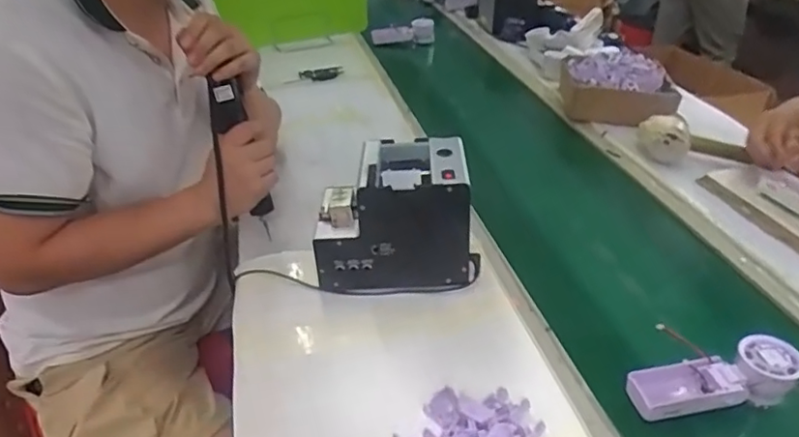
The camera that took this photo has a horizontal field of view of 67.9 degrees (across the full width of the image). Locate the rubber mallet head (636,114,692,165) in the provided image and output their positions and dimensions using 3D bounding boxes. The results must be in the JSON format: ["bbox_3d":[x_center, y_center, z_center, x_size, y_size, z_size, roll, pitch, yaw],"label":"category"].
[{"bbox_3d":[0.459,-0.142,1.031,0.084,0.054,0.083,11,36,16],"label":"rubber mallet head"}]

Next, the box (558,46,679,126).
[{"bbox_3d":[0.437,-0.269,1.199,0.218,0.088,0.164,9,34,11],"label":"box"}]

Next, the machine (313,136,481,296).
[{"bbox_3d":[-0.004,-0.003,0.735,0.191,0.155,0.137,-1,34,0],"label":"machine"}]

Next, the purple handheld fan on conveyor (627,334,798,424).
[{"bbox_3d":[0.317,0.165,0.599,0.169,0.043,0.052,-15,34,2],"label":"purple handheld fan on conveyor"}]

